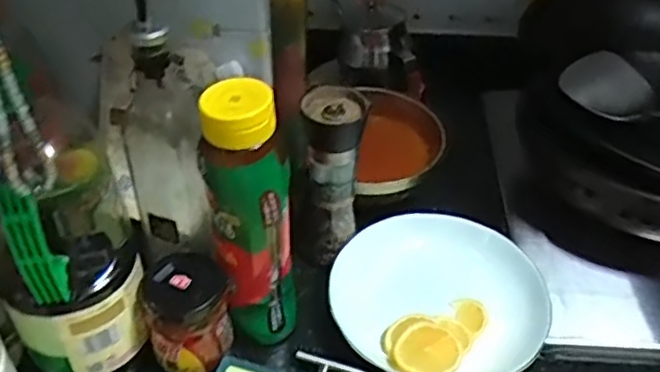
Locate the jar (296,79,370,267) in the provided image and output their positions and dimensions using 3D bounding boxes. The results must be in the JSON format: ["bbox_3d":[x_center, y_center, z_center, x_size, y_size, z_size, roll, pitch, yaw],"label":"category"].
[{"bbox_3d":[0.000,-0.006,0.622,0.054,0.169,0.053,7,42,5],"label":"jar"}]

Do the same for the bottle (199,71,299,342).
[{"bbox_3d":[-0.064,0.029,0.531,0.064,0.225,0.062,-6,42,-10],"label":"bottle"}]

